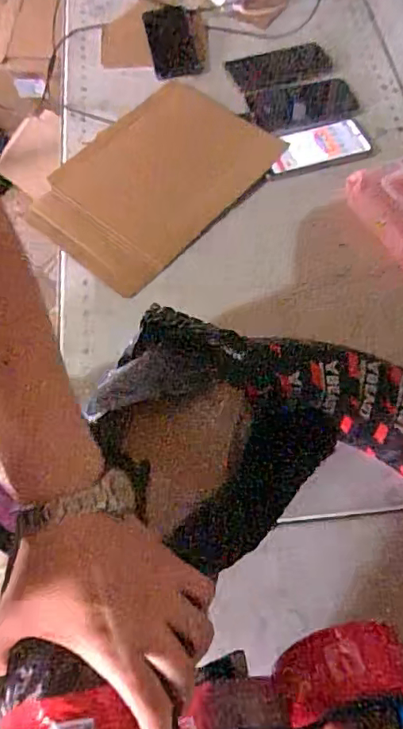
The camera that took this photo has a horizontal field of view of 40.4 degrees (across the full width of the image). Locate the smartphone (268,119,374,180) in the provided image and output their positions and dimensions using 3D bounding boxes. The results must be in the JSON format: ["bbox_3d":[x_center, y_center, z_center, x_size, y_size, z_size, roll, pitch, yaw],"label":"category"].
[{"bbox_3d":[0.164,-0.313,0.788,0.162,0.013,0.073,-16,63,-8],"label":"smartphone"}]

